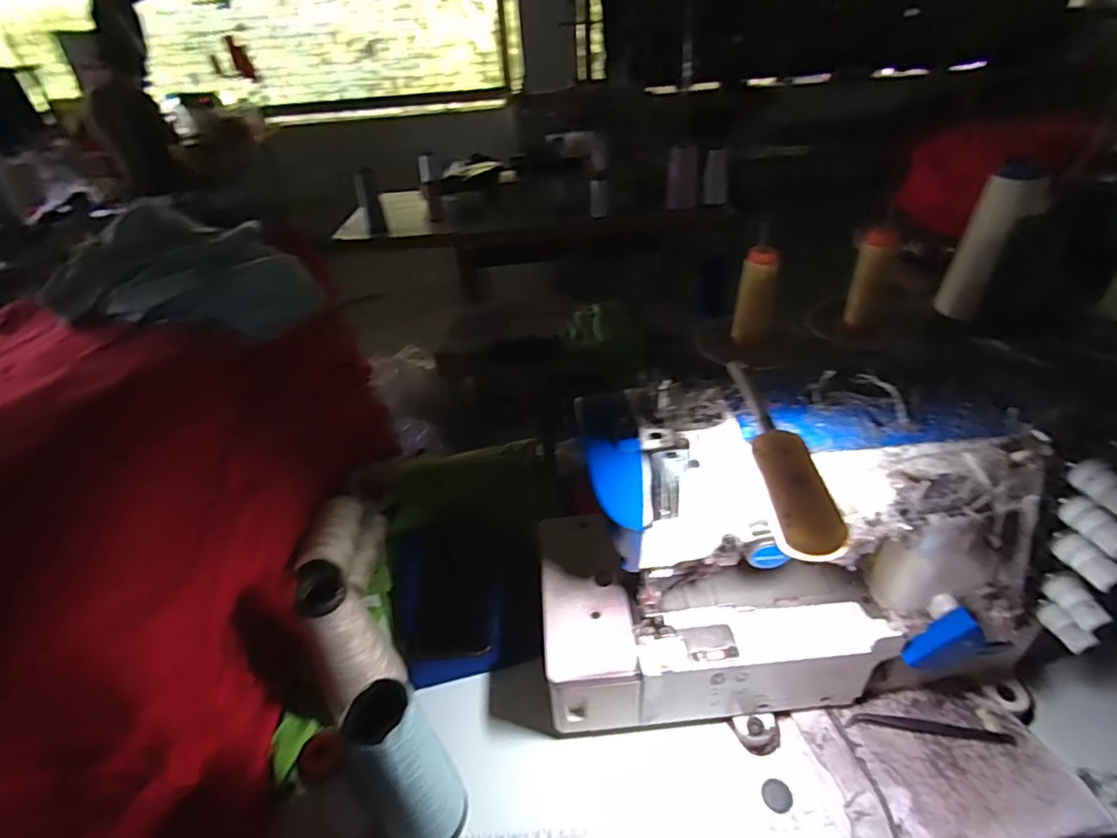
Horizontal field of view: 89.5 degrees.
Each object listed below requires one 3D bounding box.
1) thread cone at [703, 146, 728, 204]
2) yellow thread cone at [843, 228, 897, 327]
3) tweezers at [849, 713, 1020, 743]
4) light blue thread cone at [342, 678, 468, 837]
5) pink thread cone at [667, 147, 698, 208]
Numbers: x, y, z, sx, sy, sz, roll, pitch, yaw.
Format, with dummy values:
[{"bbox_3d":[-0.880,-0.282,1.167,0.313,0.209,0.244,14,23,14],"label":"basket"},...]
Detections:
[{"bbox_3d":[0.469,-0.718,1.668,0.066,0.135,0.058,3,37,11],"label":"thread cone"},{"bbox_3d":[0.358,-0.164,0.652,0.034,0.110,0.030,13,40,23],"label":"yellow thread cone"},{"bbox_3d":[0.331,0.278,0.506,0.135,0.008,0.011,2,37,9],"label":"tweezers"},{"bbox_3d":[-0.112,0.268,0.424,0.063,0.178,0.056,-22,39,-22],"label":"light blue thread cone"},{"bbox_3d":[0.379,-0.739,1.716,0.089,0.167,0.078,3,37,11],"label":"pink thread cone"}]

